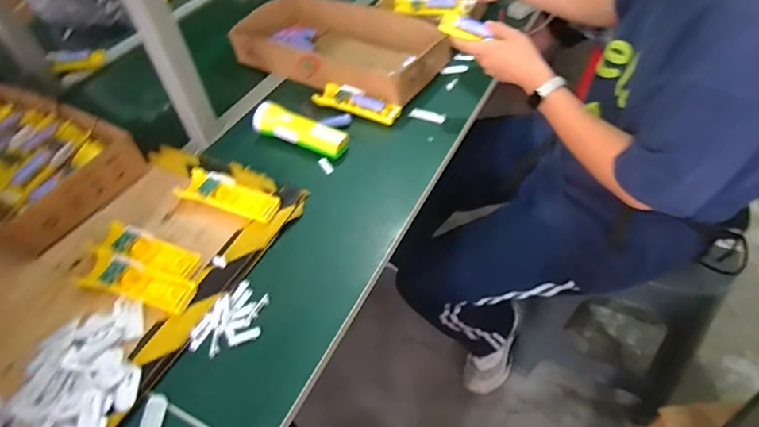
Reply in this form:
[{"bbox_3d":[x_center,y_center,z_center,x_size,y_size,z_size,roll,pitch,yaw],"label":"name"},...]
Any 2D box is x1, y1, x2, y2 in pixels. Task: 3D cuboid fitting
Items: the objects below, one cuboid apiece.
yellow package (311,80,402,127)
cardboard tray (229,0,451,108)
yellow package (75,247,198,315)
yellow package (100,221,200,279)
[{"bbox_3d":[-0.042,-0.205,0.855,0.163,0.027,0.059,21,53,23],"label":"yellow package"},{"bbox_3d":[-0.081,-0.348,0.957,0.430,0.077,0.223,20,53,22],"label":"cardboard tray"},{"bbox_3d":[-0.321,0.088,0.616,0.164,0.024,0.049,13,50,16],"label":"yellow package"},{"bbox_3d":[-0.319,0.051,0.650,0.149,0.021,0.046,12,50,16],"label":"yellow package"}]

